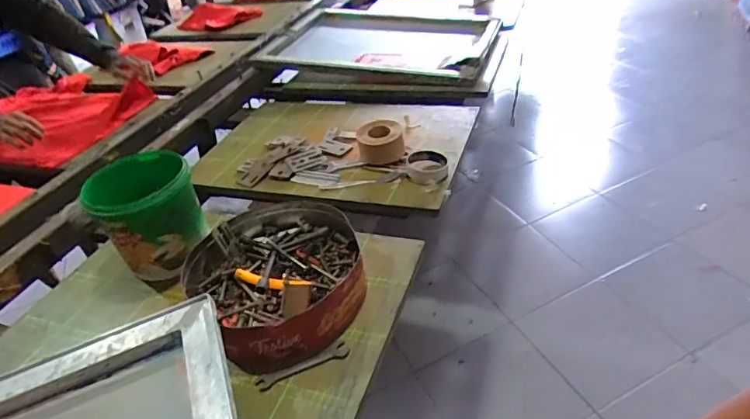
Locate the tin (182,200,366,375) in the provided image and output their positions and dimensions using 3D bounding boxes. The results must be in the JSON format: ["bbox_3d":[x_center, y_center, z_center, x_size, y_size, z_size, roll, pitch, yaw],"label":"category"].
[{"bbox_3d":[-0.137,0.097,0.742,0.251,0.063,0.293,-30,41,-26],"label":"tin"}]

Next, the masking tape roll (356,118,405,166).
[{"bbox_3d":[0.010,-0.141,1.015,0.093,0.055,0.093,-6,36,4],"label":"masking tape roll"}]

